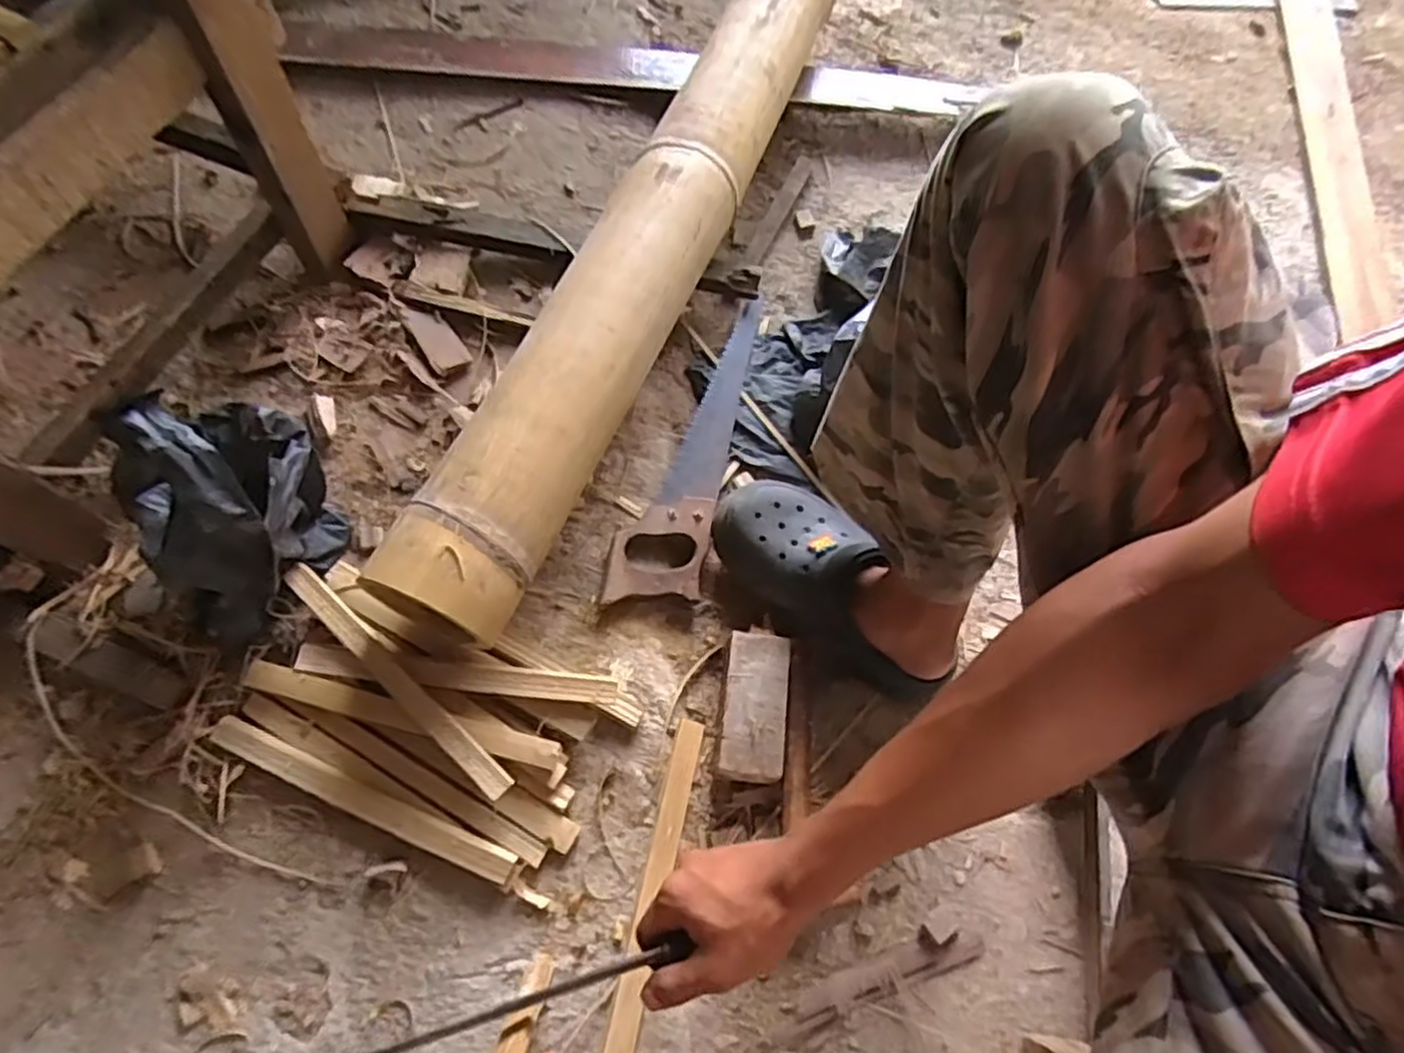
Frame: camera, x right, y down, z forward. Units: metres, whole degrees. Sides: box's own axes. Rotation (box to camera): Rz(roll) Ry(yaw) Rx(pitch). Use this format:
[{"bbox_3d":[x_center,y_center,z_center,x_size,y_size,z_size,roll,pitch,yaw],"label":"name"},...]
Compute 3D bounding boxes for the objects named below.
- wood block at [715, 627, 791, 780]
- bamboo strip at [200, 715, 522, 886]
[{"bbox_3d":[0.049,0.166,0.694,0.059,0.032,0.133,7,67,0],"label":"wood block"},{"bbox_3d":[-0.280,0.225,0.617,0.273,0.014,0.026,23,68,6],"label":"bamboo strip"}]

